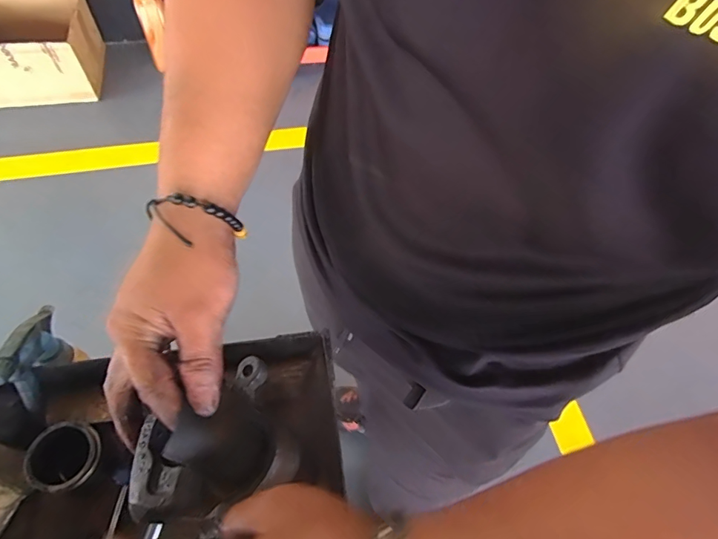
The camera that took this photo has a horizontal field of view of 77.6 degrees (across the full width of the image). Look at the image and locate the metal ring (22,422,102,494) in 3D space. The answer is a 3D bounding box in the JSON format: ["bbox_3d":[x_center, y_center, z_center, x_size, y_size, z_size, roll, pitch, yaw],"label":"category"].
[{"bbox_3d":[-0.230,0.146,0.350,0.050,0.016,0.050,2,60,-3],"label":"metal ring"}]

